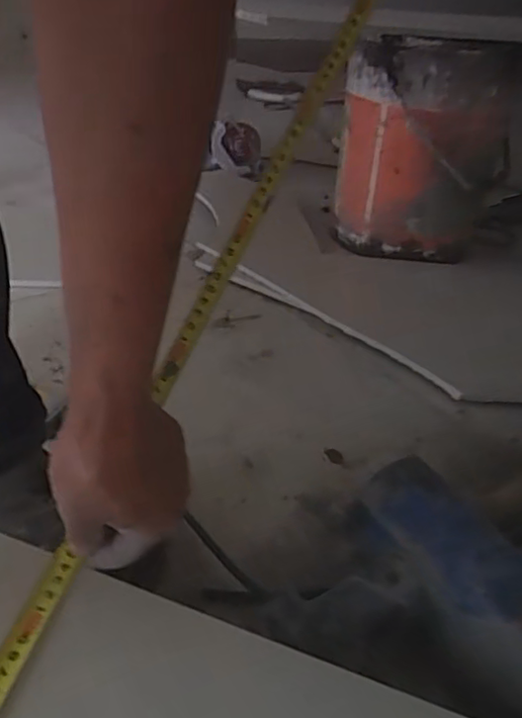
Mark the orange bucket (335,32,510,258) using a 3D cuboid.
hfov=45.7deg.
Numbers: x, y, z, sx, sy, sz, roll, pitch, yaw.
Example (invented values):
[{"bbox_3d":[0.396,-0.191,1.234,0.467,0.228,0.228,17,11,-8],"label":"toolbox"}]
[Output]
[{"bbox_3d":[0.262,-0.346,1.004,0.243,0.305,0.256,14,31,10],"label":"orange bucket"}]

